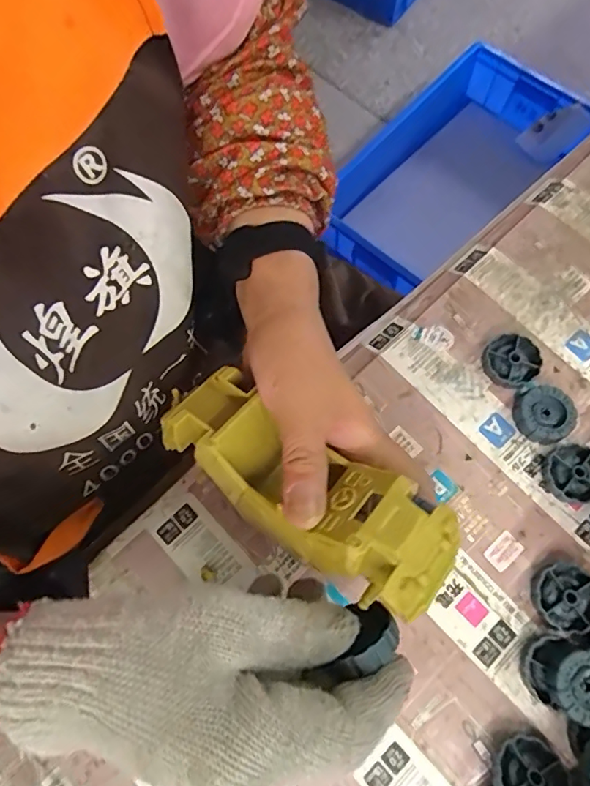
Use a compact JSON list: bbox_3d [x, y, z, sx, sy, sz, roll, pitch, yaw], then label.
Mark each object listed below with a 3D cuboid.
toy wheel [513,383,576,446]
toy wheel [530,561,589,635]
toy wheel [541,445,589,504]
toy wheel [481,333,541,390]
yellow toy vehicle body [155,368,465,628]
[{"bbox_3d":[0.171,0.015,0.350,0.039,0.012,0.038,0,71,1],"label":"toy wheel"},{"bbox_3d":[0.166,0.125,0.312,0.037,0.012,0.039,0,71,1],"label":"toy wheel"},{"bbox_3d":[0.185,0.054,0.336,0.038,0.012,0.038,0,71,1],"label":"toy wheel"},{"bbox_3d":[0.154,-0.023,0.364,0.038,0.011,0.037,0,71,1],"label":"toy wheel"},{"bbox_3d":[-0.003,0.043,0.260,0.171,0.038,0.060,32,74,24],"label":"yellow toy vehicle body"}]

